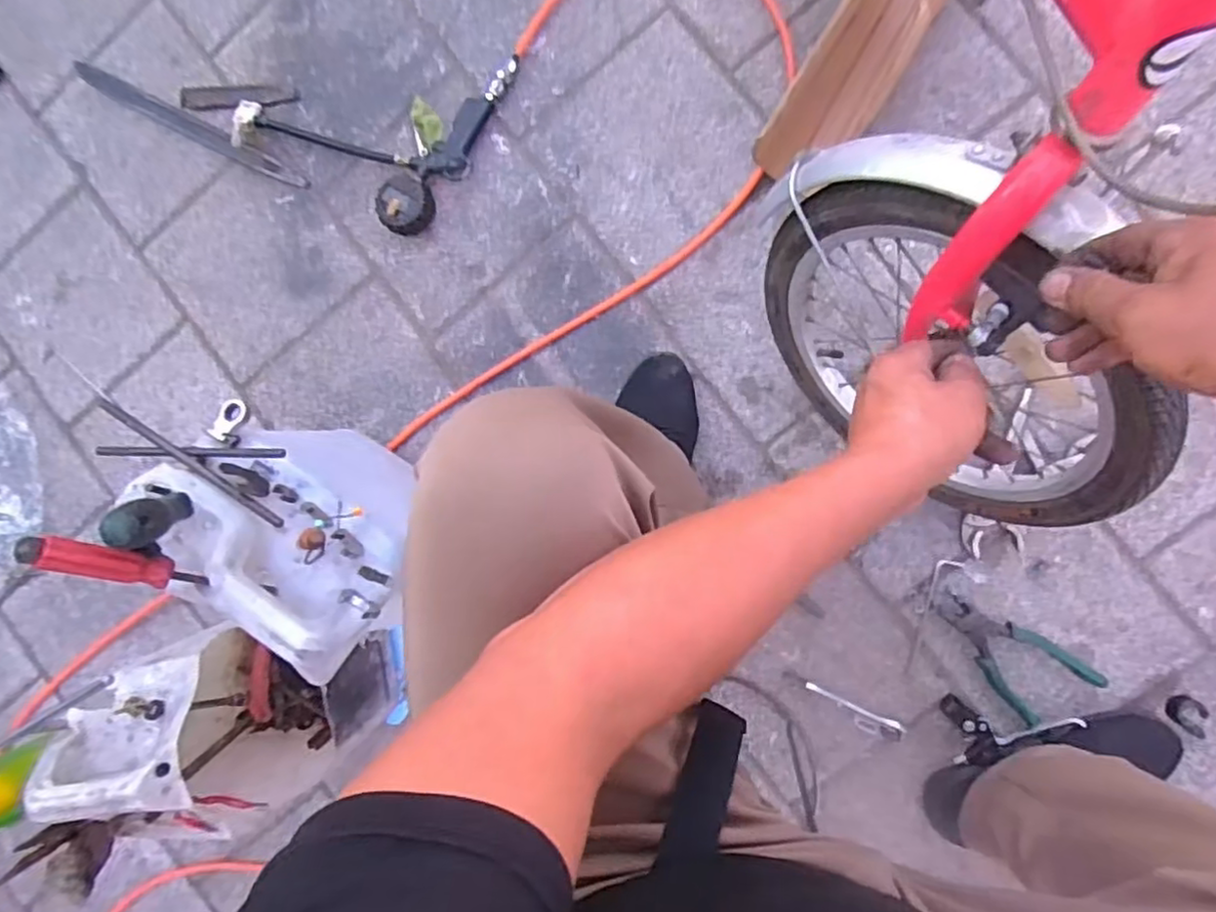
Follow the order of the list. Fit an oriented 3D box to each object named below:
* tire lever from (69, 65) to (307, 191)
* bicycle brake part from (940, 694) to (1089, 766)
[{"bbox_3d":[-0.580,-0.455,0.910,0.374,0.012,0.029,28,96,6],"label":"tire lever"},{"bbox_3d":[0.478,0.312,0.789,0.143,0.026,0.077,-22,89,8],"label":"bicycle brake part"}]

